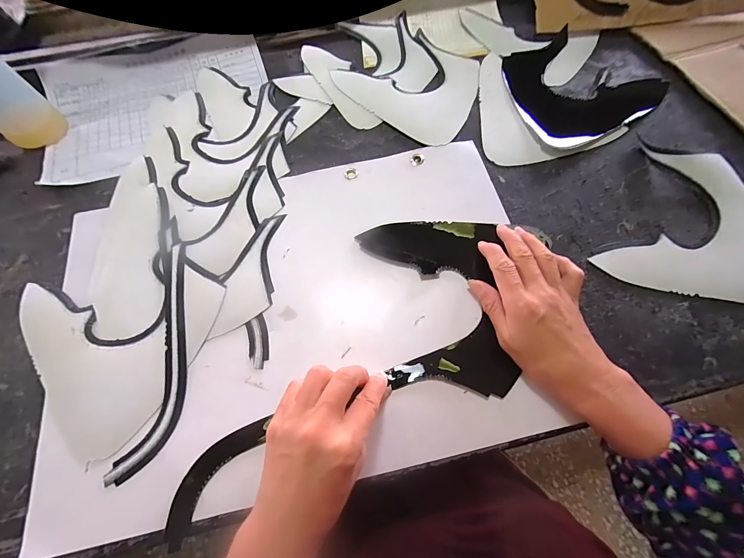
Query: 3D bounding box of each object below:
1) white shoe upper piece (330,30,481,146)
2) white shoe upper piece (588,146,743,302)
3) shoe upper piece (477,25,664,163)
[{"bbox_3d":[0.061,-0.264,0.425,0.182,0.004,0.167,37,73,15],"label":"white shoe upper piece"},{"bbox_3d":[0.331,-0.059,0.322,0.183,0.017,0.160,14,68,7],"label":"white shoe upper piece"},{"bbox_3d":[0.231,-0.236,0.401,0.240,0.014,0.178,-24,69,-8],"label":"shoe upper piece"}]

